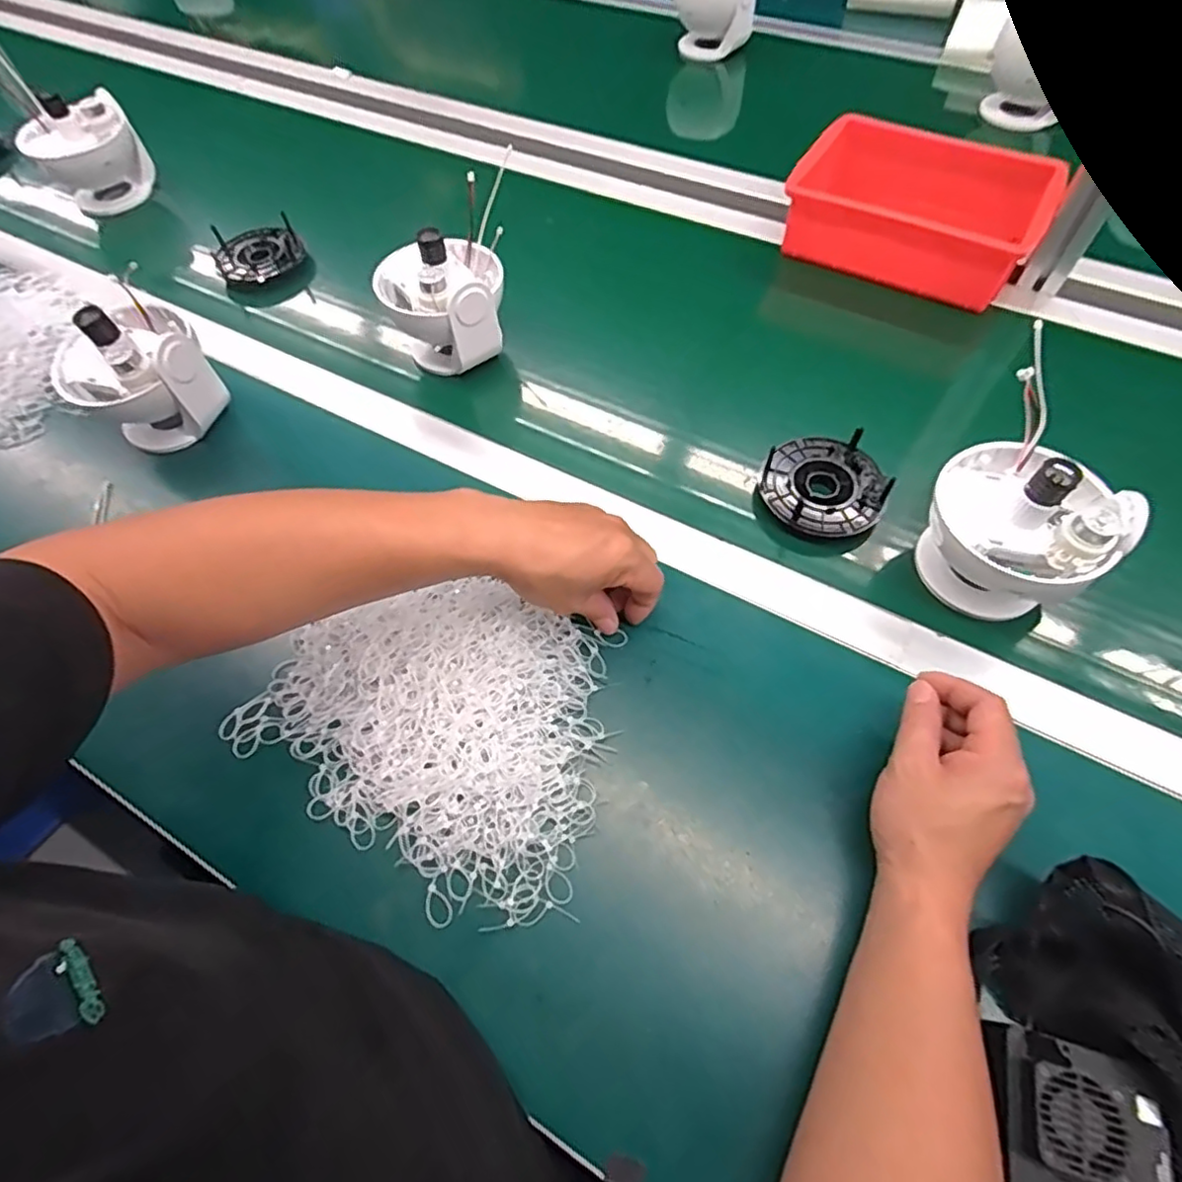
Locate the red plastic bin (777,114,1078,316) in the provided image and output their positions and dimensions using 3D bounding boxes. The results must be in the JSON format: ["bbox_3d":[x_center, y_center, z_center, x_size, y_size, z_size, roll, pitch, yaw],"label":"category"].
[{"bbox_3d":[0.348,-0.410,0.686,0.248,0.078,0.168,28,66,17],"label":"red plastic bin"}]

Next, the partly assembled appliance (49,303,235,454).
[{"bbox_3d":[-0.404,-0.194,0.566,0.111,0.109,0.115,-40,67,-18],"label":"partly assembled appliance"}]

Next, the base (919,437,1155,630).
[{"bbox_3d":[0.303,-0.045,0.455,0.104,0.110,0.119,-31,64,-14],"label":"base"}]

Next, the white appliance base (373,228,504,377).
[{"bbox_3d":[-0.140,-0.278,0.612,0.117,0.108,0.116,-17,62,-7],"label":"white appliance base"}]

